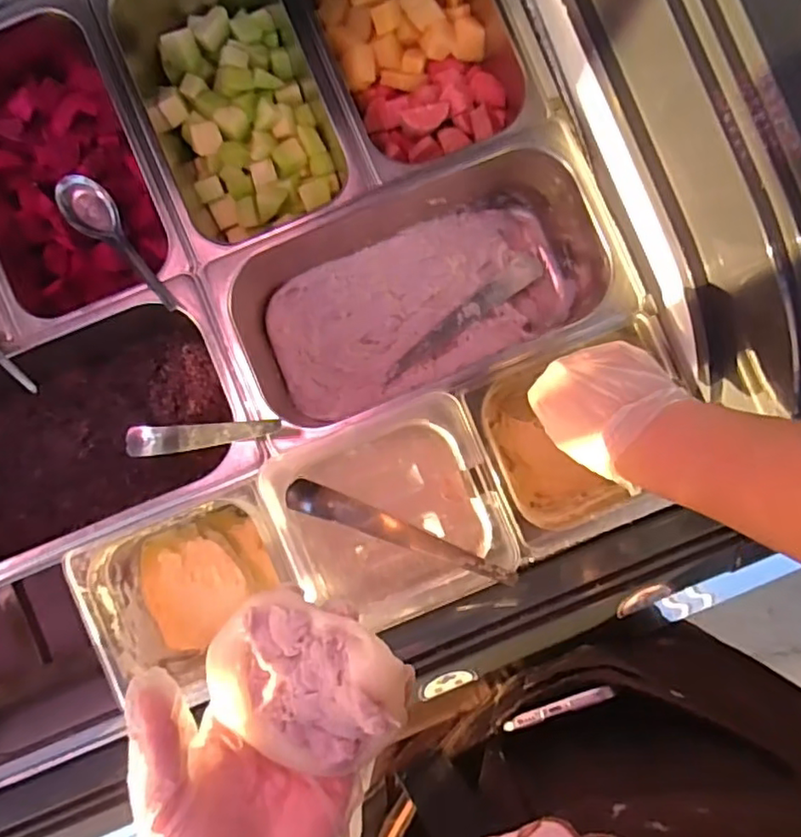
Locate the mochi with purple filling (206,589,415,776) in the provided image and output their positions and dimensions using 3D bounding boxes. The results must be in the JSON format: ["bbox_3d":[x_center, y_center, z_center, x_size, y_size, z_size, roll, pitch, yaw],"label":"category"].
[{"bbox_3d":[-0.045,0.134,0.320,0.108,0.045,0.085,14,100,24],"label":"mochi with purple filling"}]

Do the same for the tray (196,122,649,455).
[{"bbox_3d":[0.019,-0.112,0.548,0.337,0.100,0.173,-21,89,-1],"label":"tray"}]

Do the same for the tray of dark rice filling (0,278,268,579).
[{"bbox_3d":[-0.297,0.017,0.555,0.332,0.100,0.188,-23,89,-1],"label":"tray of dark rice filling"}]

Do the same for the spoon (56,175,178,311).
[{"bbox_3d":[-0.238,-0.147,0.527,0.041,0.036,0.158,-43,72,-2],"label":"spoon"}]

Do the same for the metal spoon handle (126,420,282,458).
[{"bbox_3d":[-0.180,0.015,0.538,0.167,0.016,0.028,-7,88,24],"label":"metal spoon handle"}]

